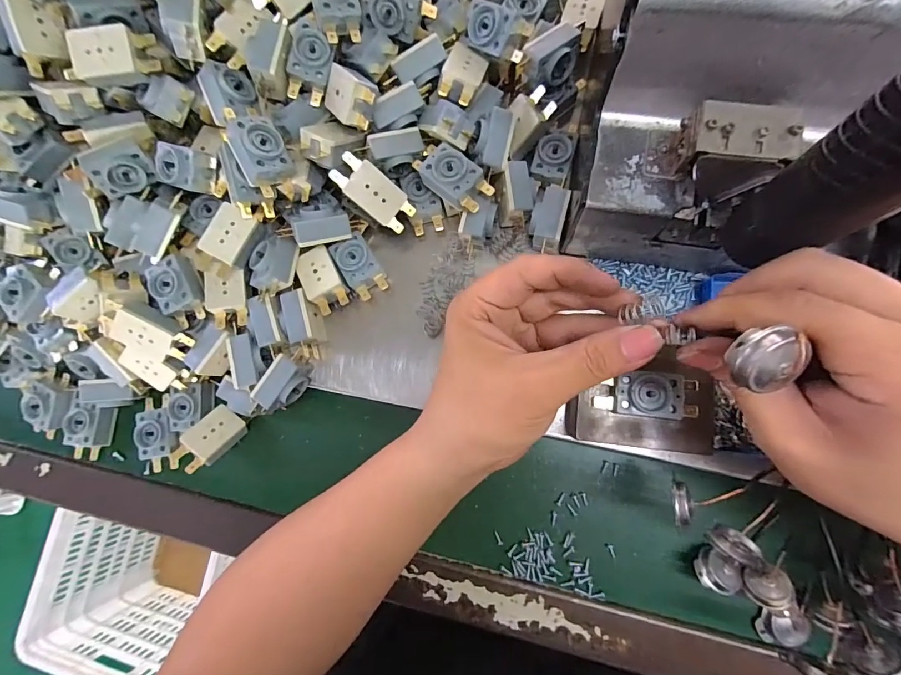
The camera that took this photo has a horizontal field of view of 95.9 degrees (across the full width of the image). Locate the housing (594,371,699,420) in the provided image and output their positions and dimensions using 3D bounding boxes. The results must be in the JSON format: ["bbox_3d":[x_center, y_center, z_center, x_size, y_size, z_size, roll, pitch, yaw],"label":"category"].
[{"bbox_3d":[0.117,0.034,0.240,0.058,0.013,0.026,5,84,8],"label":"housing"}]

